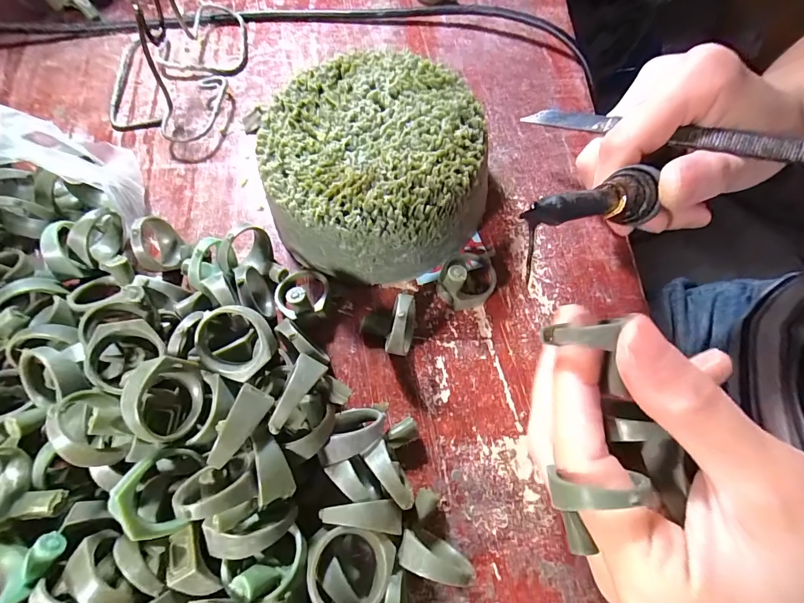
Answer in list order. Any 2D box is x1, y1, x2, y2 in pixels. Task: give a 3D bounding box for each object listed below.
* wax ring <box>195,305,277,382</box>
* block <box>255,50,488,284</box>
[{"bbox_3d":[-0.062,0.015,0.143,0.027,0.007,0.027,0,89,2],"label":"wax ring"},{"bbox_3d":[-0.012,-0.062,0.182,0.098,0.046,0.104,-12,69,-3],"label":"block"}]

